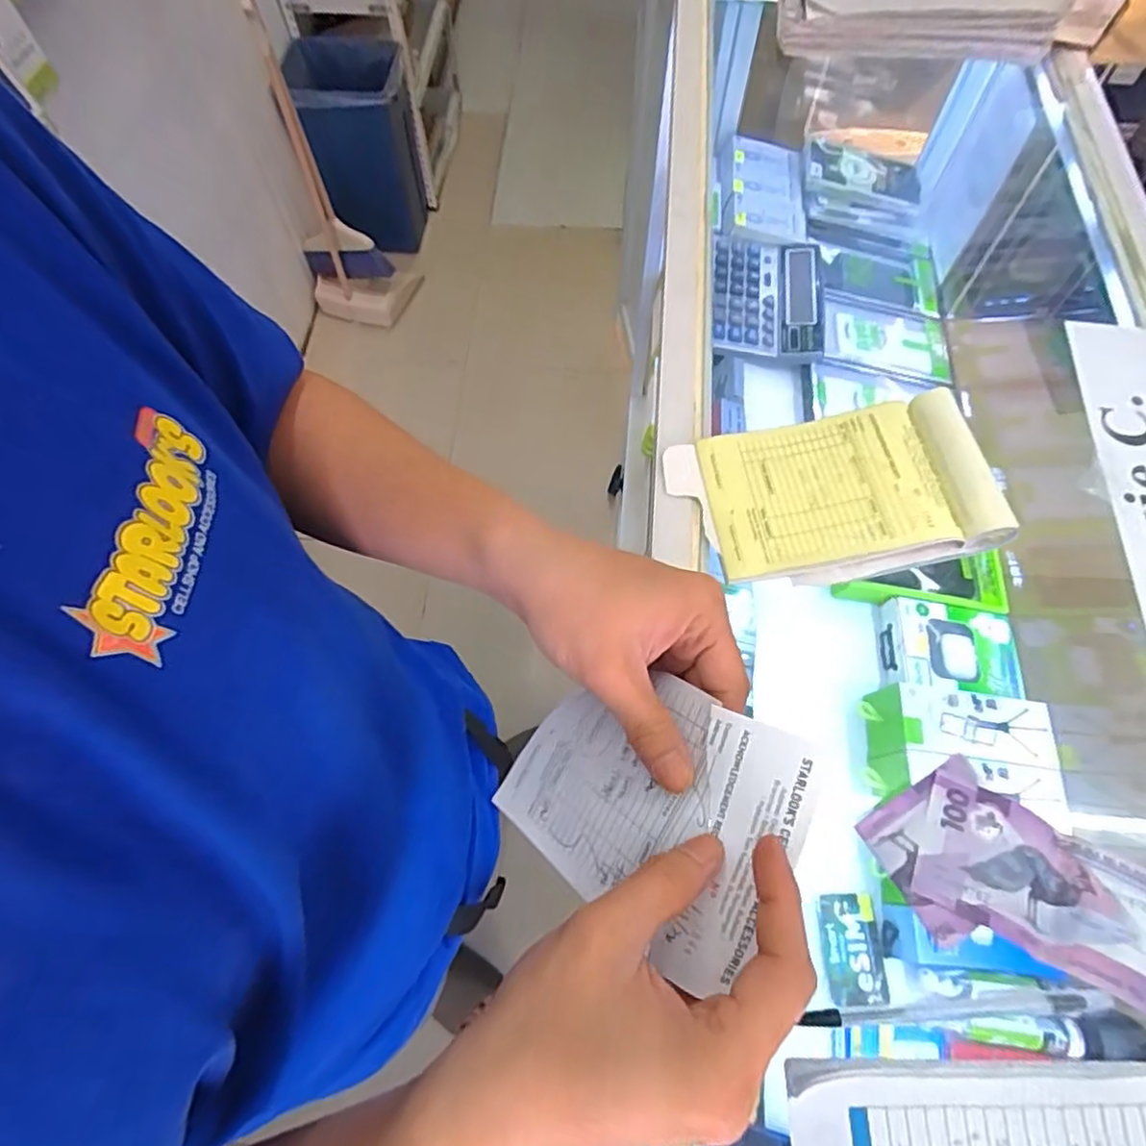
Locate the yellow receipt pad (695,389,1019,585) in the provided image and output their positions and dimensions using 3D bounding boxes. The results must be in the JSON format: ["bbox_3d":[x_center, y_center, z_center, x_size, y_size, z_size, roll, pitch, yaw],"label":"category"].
[{"bbox_3d":[0.174,-0.055,0.418,0.166,0.028,0.111,-7,65,-2],"label":"yellow receipt pad"}]

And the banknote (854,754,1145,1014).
[{"bbox_3d":[0.237,0.163,0.327,0.174,0.015,0.084,30,69,14],"label":"banknote"}]

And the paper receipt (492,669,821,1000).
[{"bbox_3d":[0.029,0.099,0.301,0.146,0.013,0.101,19,80,47],"label":"paper receipt"}]

